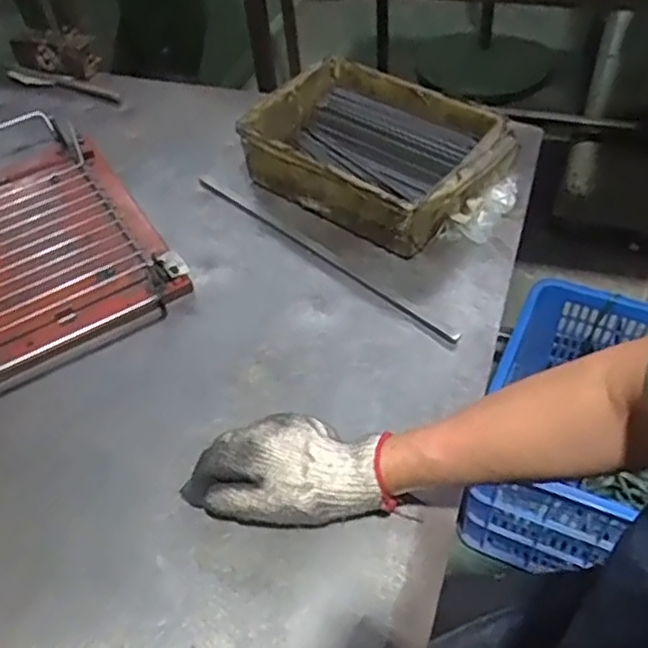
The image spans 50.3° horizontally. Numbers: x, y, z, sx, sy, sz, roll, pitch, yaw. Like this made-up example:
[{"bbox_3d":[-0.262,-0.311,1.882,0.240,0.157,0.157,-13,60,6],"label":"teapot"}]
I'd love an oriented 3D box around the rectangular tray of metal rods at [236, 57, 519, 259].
[{"bbox_3d":[0.056,-0.199,0.762,0.268,0.066,0.193,32,59,26],"label":"rectangular tray of metal rods"}]

